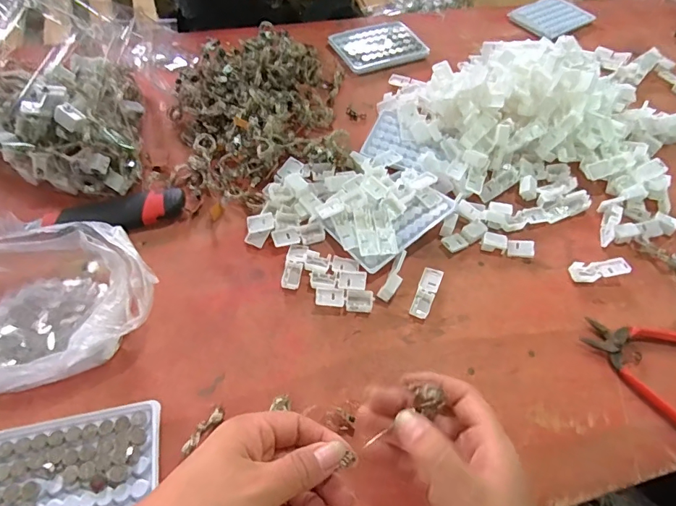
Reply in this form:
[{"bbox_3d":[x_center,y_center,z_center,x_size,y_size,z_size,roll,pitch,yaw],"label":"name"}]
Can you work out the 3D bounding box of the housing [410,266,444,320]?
[{"bbox_3d":[0.087,0.039,0.444,0.020,0.007,0.057,22,56,12],"label":"housing"}]

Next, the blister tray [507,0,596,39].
[{"bbox_3d":[0.367,-0.409,0.772,0.124,0.012,0.093,-30,63,-21],"label":"blister tray"}]

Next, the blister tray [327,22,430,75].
[{"bbox_3d":[0.059,-0.316,0.683,0.129,0.013,0.098,-20,57,-17],"label":"blister tray"}]

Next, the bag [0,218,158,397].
[{"bbox_3d":[-0.266,0.047,0.381,0.212,0.061,0.135,-14,56,-13],"label":"bag"}]

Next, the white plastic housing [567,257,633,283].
[{"bbox_3d":[0.271,0.018,0.466,0.055,0.019,0.020,-3,54,-6],"label":"white plastic housing"}]

